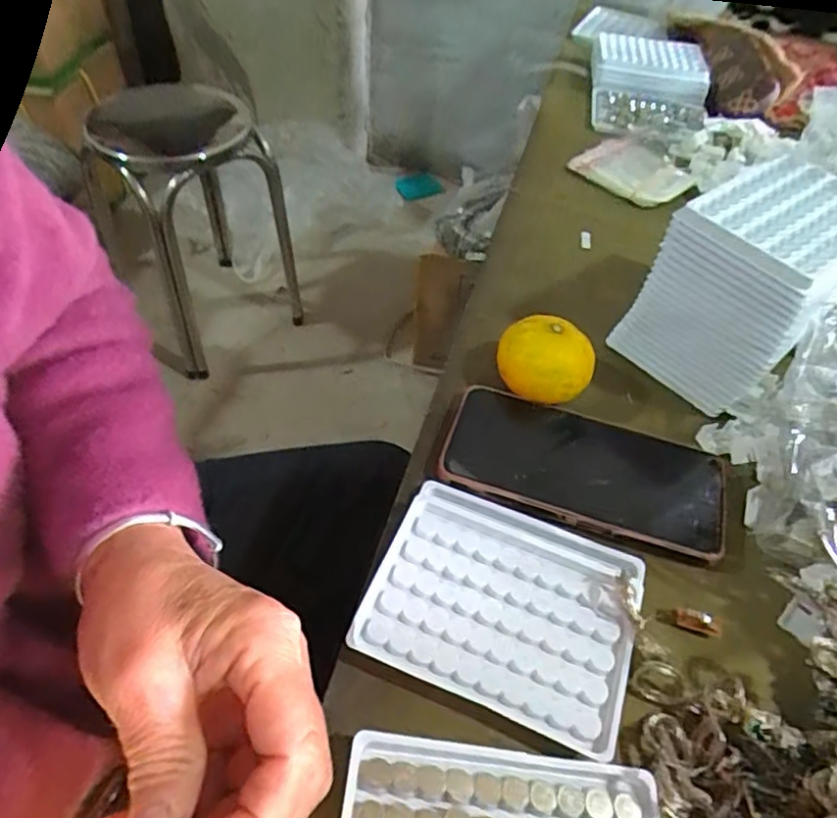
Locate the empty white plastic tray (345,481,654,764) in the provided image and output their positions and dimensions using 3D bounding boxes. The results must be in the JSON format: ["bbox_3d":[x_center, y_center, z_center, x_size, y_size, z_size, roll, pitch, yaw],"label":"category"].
[{"bbox_3d":[0.044,0.102,0.329,0.131,0.017,0.109,19,52,11],"label":"empty white plastic tray"}]

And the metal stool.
[{"bbox_3d":[-0.469,-0.416,1.324,0.348,0.493,0.346,-33,60,-27],"label":"metal stool"}]

